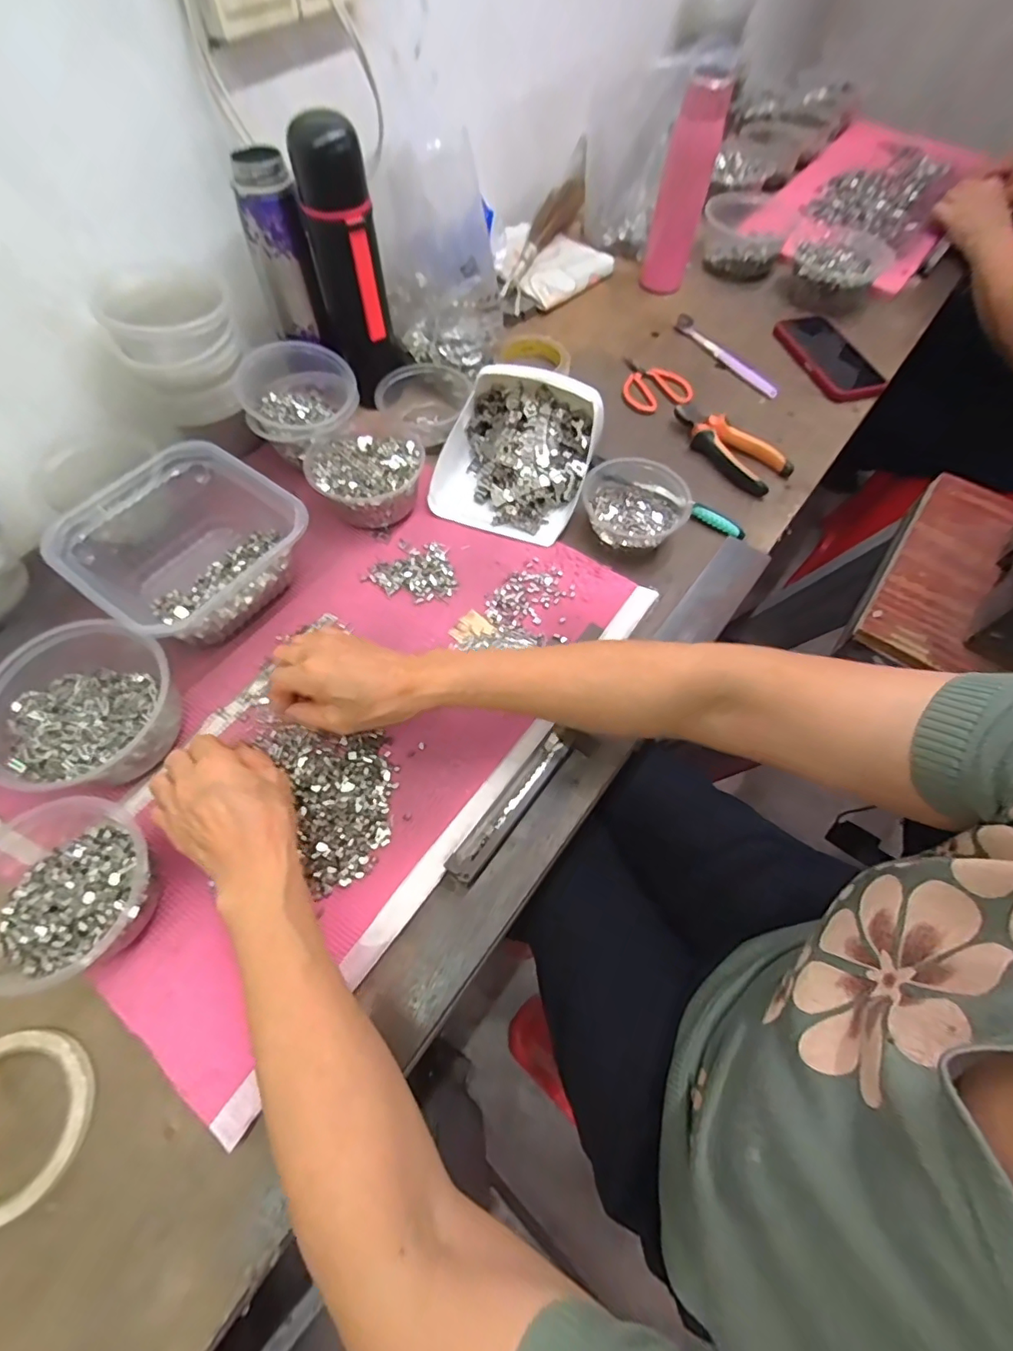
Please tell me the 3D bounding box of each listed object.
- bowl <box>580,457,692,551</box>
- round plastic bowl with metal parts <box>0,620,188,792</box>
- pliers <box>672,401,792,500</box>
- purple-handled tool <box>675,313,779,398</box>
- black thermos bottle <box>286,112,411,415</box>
[{"bbox_3d":[0.130,-0.184,0.566,0.115,0.046,0.112,1,63,-2],"label":"bowl"},{"bbox_3d":[-0.332,0.021,0.430,0.136,0.065,0.152,-17,65,-10],"label":"round plastic bowl with metal parts"},{"bbox_3d":[0.258,-0.271,0.628,0.070,0.024,0.149,-37,70,-18],"label":"pliers"},{"bbox_3d":[0.295,-0.433,0.729,0.016,0.013,0.183,-31,68,-16],"label":"purple-handled tool"},{"bbox_3d":[-0.157,-0.409,0.558,0.079,0.231,0.085,-15,65,-10],"label":"black thermos bottle"}]

